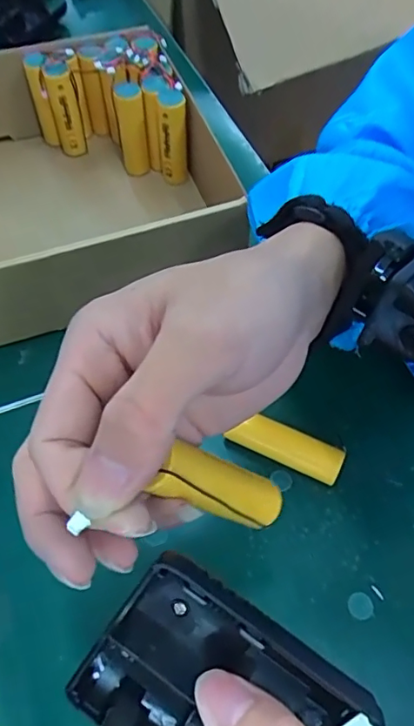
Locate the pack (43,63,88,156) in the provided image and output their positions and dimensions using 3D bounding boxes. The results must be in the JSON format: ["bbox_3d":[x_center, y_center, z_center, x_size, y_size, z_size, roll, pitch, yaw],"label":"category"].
[{"bbox_3d":[-0.120,-0.211,0.449,0.020,0.078,0.020,-14,59,-9],"label":"pack"}]

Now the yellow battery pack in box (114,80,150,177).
[{"bbox_3d":[-0.061,-0.193,0.435,0.023,0.073,0.023,-4,58,-2],"label":"yellow battery pack in box"}]

